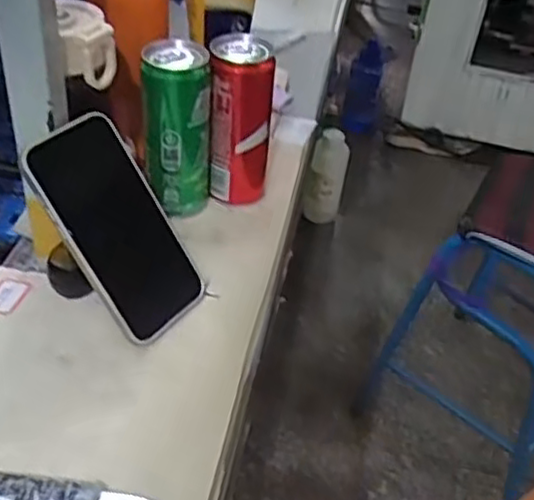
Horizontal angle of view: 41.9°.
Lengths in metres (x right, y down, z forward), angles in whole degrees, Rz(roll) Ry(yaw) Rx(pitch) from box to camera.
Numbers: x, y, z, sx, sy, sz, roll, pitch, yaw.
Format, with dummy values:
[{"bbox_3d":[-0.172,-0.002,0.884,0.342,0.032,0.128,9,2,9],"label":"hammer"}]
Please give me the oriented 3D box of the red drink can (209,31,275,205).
[{"bbox_3d":[-0.024,-0.110,0.614,0.052,0.146,0.049,1,40,-9],"label":"red drink can"}]

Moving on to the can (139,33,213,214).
[{"bbox_3d":[-0.075,-0.099,0.591,0.055,0.142,0.052,5,40,-4],"label":"can"}]

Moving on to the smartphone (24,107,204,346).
[{"bbox_3d":[-0.108,-0.017,0.511,0.009,0.160,0.081,-16,19,46],"label":"smartphone"}]

